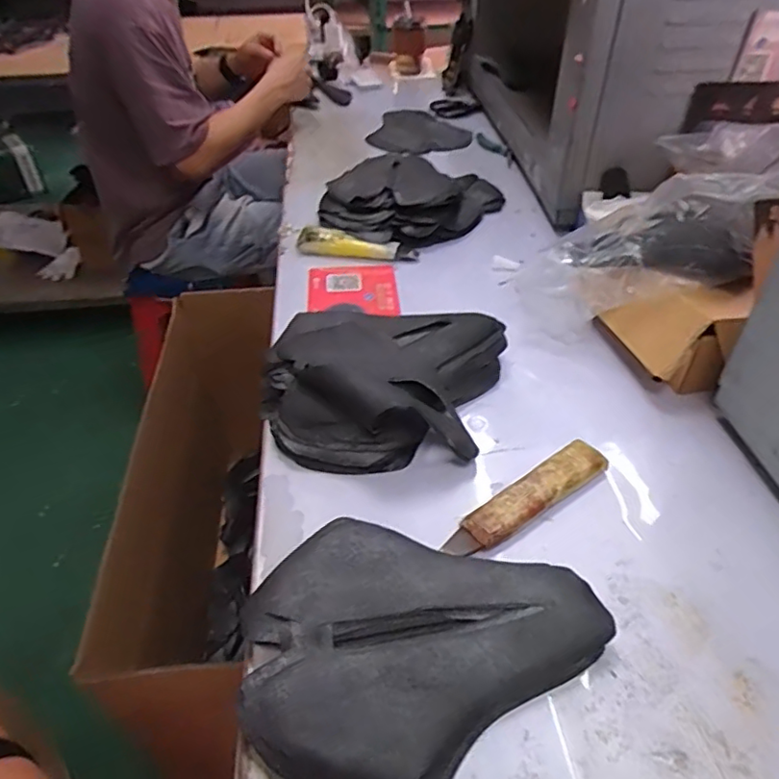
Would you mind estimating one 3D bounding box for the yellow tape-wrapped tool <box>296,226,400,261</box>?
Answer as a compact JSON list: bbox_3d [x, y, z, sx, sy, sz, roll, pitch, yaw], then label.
[{"bbox_3d":[-0.060,-0.211,0.857,0.142,0.036,0.023,7,43,9],"label":"yellow tape-wrapped tool"}]

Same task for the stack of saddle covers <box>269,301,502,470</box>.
[{"bbox_3d":[-0.005,-0.015,0.622,0.247,0.079,0.206,2,42,4],"label":"stack of saddle covers"}]

